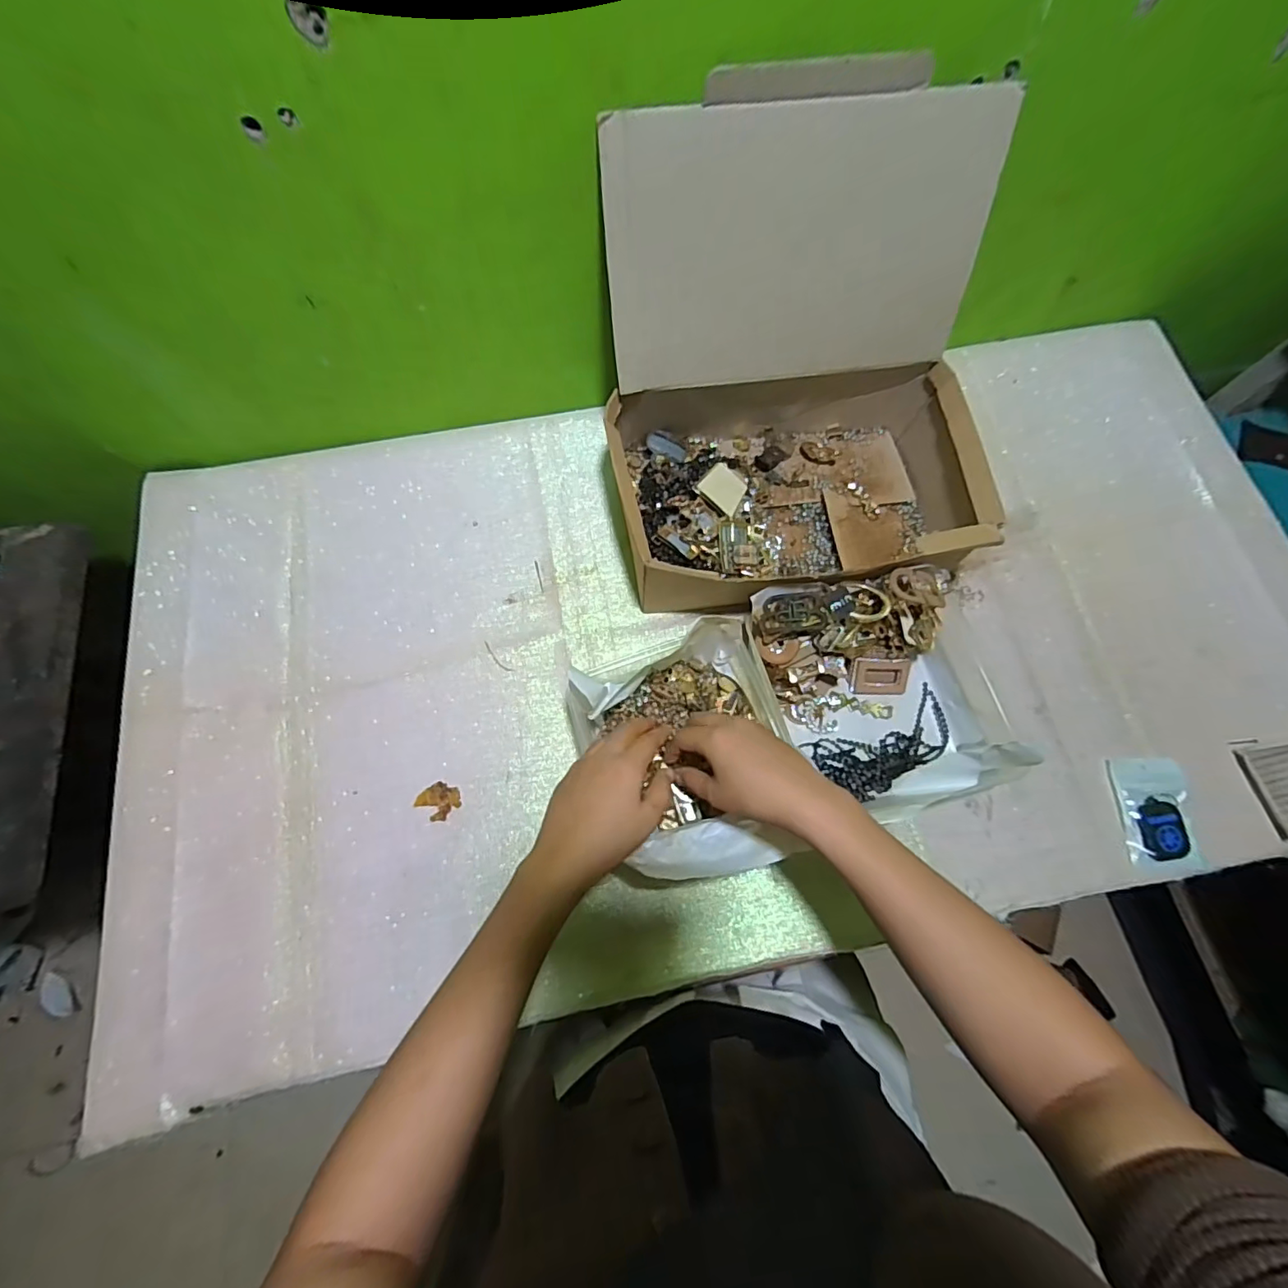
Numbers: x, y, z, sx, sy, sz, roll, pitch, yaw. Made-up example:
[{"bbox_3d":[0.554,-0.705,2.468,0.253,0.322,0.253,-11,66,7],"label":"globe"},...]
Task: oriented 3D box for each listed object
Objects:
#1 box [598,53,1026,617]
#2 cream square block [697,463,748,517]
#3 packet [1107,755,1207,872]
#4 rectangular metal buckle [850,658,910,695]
[{"bbox_3d":[0.138,-0.216,0.479,0.330,0.273,0.296,-9,74,-3],"label":"box"},{"bbox_3d":[0.079,-0.157,0.550,0.044,0.007,0.043,34,86,-14],"label":"cream square block"},{"bbox_3d":[0.474,0.156,0.506,0.065,0.010,0.098,0,73,0],"label":"packet"},{"bbox_3d":[0.231,0.032,0.538,0.054,0.007,0.036,2,98,1],"label":"rectangular metal buckle"}]

